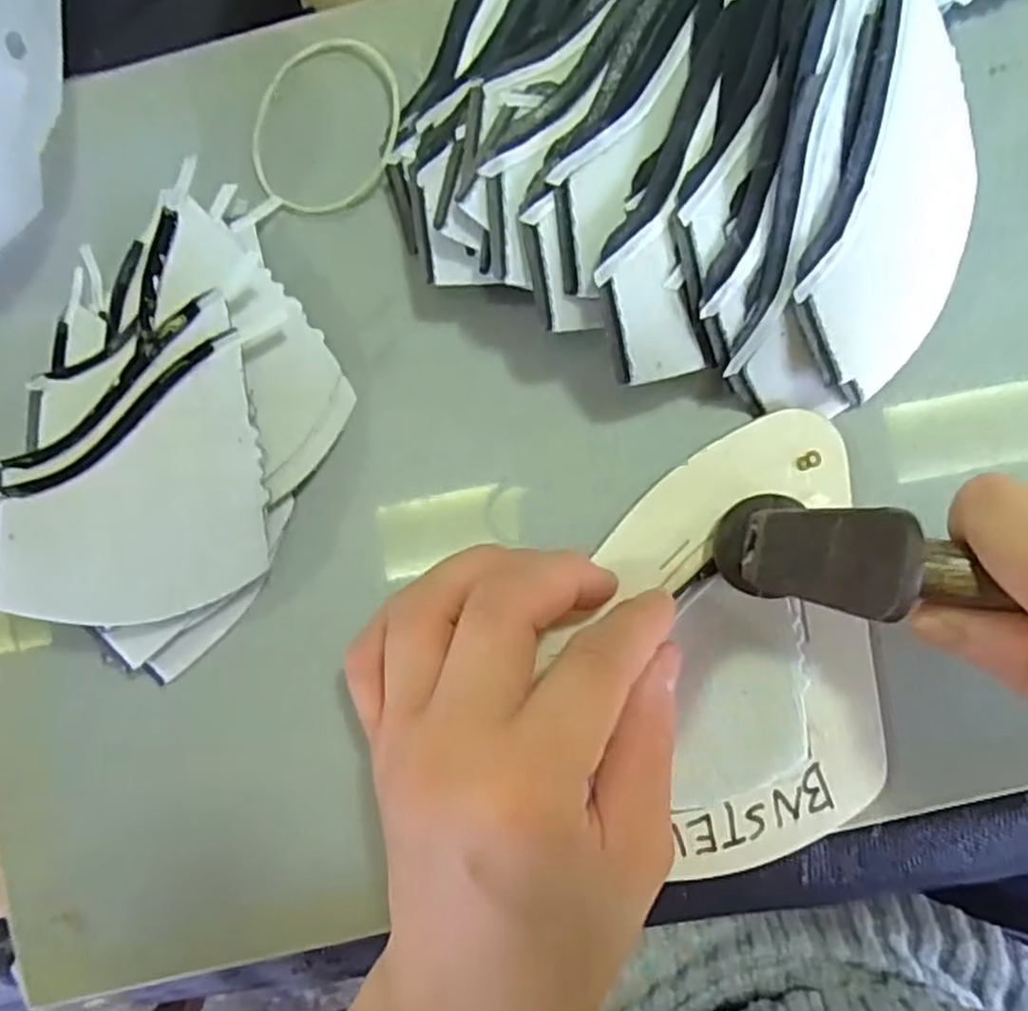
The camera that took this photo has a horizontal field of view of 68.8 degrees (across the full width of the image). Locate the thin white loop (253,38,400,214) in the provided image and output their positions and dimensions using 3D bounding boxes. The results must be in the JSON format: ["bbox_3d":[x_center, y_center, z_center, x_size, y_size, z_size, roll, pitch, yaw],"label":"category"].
[{"bbox_3d":[-0.059,-0.122,0.239,0.048,0.006,0.056,0,87,10],"label":"thin white loop"}]

